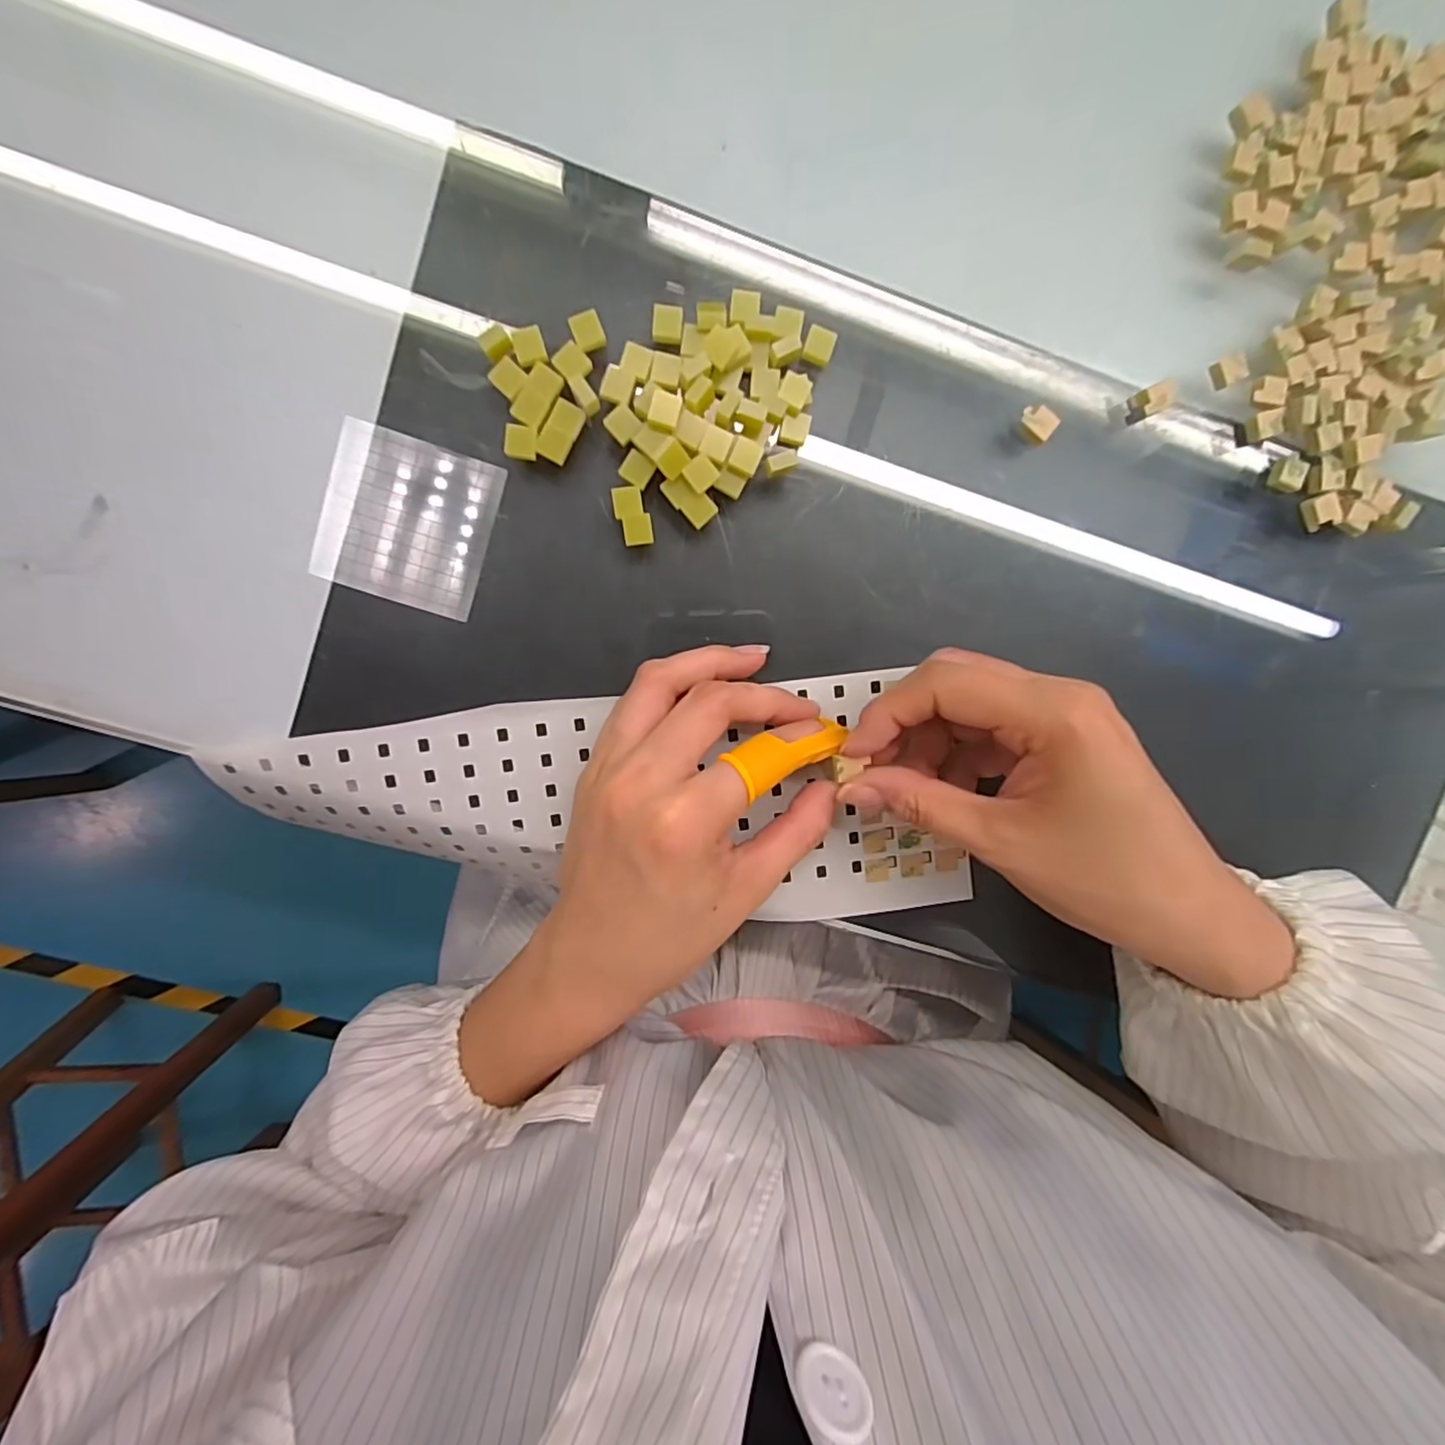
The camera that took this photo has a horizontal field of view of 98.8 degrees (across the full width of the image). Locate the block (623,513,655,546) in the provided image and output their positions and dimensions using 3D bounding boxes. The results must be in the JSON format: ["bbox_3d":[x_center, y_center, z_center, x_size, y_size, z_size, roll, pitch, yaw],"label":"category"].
[{"bbox_3d":[-0.031,-0.072,0.230,0.011,0.005,0.011,-9,97,-5],"label":"block"}]

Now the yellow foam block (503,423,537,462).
[{"bbox_3d":[-0.072,-0.100,0.222,0.011,0.004,0.011,9,96,-7],"label":"yellow foam block"}]

